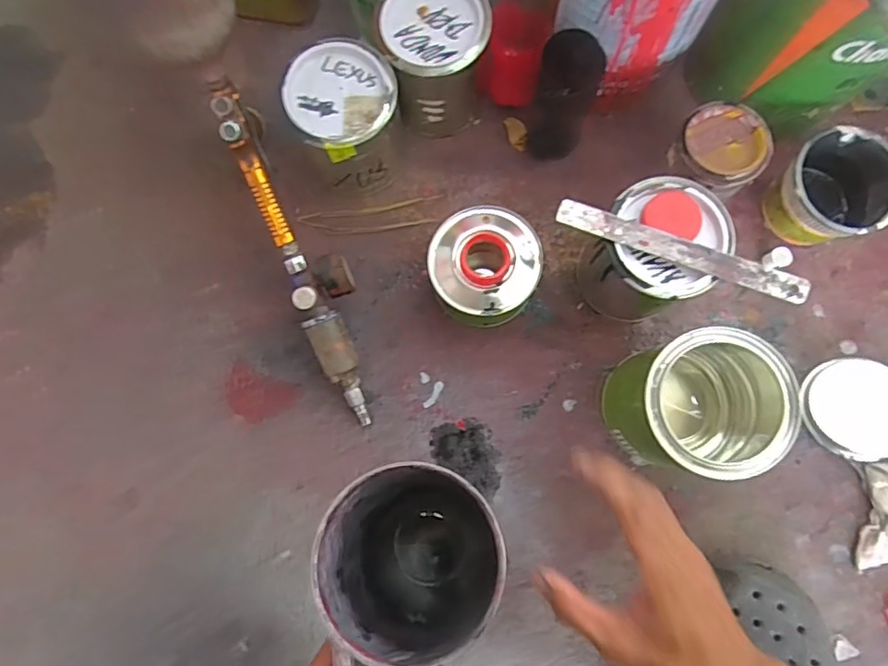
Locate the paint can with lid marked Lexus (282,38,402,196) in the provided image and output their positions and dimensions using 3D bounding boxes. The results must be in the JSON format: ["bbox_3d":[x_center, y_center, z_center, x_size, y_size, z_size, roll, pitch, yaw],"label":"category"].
[{"bbox_3d":[-0.089,-0.200,0.524,0.103,0.113,0.104,-1,81,4],"label":"paint can with lid marked Lexus"}]

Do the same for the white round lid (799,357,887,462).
[{"bbox_3d":[0.383,0.071,0.511,0.092,0.019,0.094,-1,81,4],"label":"white round lid"}]

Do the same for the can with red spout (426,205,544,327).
[{"bbox_3d":[0.039,-0.060,0.515,0.102,0.077,0.100,-1,81,4],"label":"can with red spout"}]

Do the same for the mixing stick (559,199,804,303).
[{"bbox_3d":[0.187,-0.066,0.433,0.197,0.005,0.021,20,89,4],"label":"mixing stick"}]

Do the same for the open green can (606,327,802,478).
[{"bbox_3d":[0.206,0.059,0.458,0.110,0.130,0.106,-1,81,4],"label":"open green can"}]

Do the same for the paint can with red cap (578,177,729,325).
[{"bbox_3d":[0.184,-0.070,0.491,0.102,0.115,0.100,-1,81,4],"label":"paint can with red cap"}]

